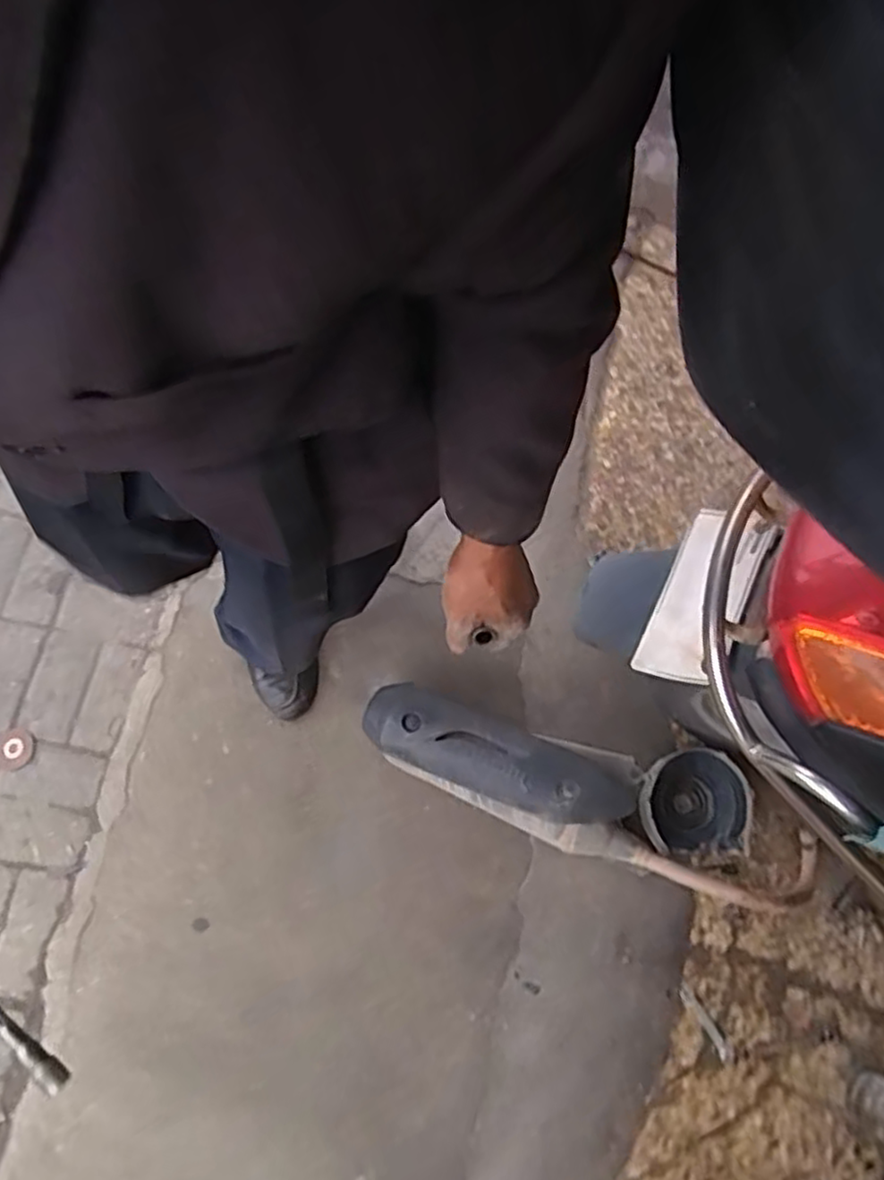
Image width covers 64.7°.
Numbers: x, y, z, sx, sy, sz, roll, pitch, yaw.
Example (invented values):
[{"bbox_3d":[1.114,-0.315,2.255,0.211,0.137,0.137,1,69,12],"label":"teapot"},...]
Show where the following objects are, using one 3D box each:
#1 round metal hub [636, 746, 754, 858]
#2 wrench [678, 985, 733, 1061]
[{"bbox_3d":[0.384,0.326,1.074,0.167,0.067,0.149,-1,76,-6],"label":"round metal hub"},{"bbox_3d":[0.395,0.651,1.047,0.022,0.004,0.117,-33,82,-12],"label":"wrench"}]

